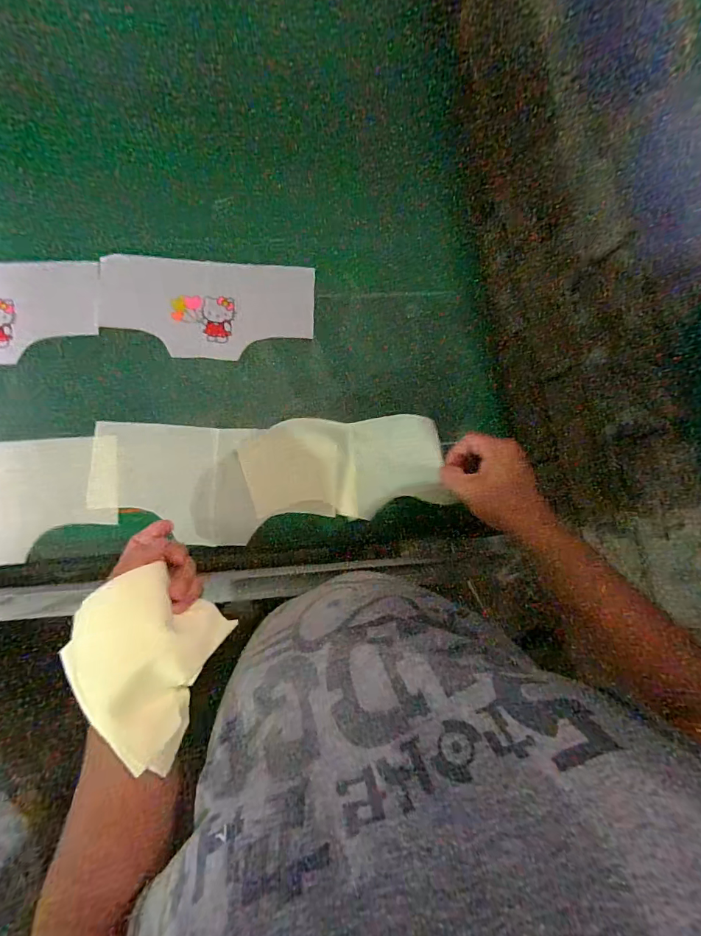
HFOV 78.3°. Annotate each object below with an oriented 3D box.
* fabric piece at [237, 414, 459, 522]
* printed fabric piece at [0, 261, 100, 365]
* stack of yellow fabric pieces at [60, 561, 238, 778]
[{"bbox_3d":[-0.011,-0.001,0.543,0.244,0.037,0.120,-5,85,13],"label":"fabric piece"},{"bbox_3d":[-0.459,-0.198,0.548,0.259,0.012,0.130,-2,82,-6],"label":"printed fabric piece"},{"bbox_3d":[-0.186,0.172,0.389,0.128,0.030,0.137,37,48,-20],"label":"stack of yellow fabric pieces"}]

